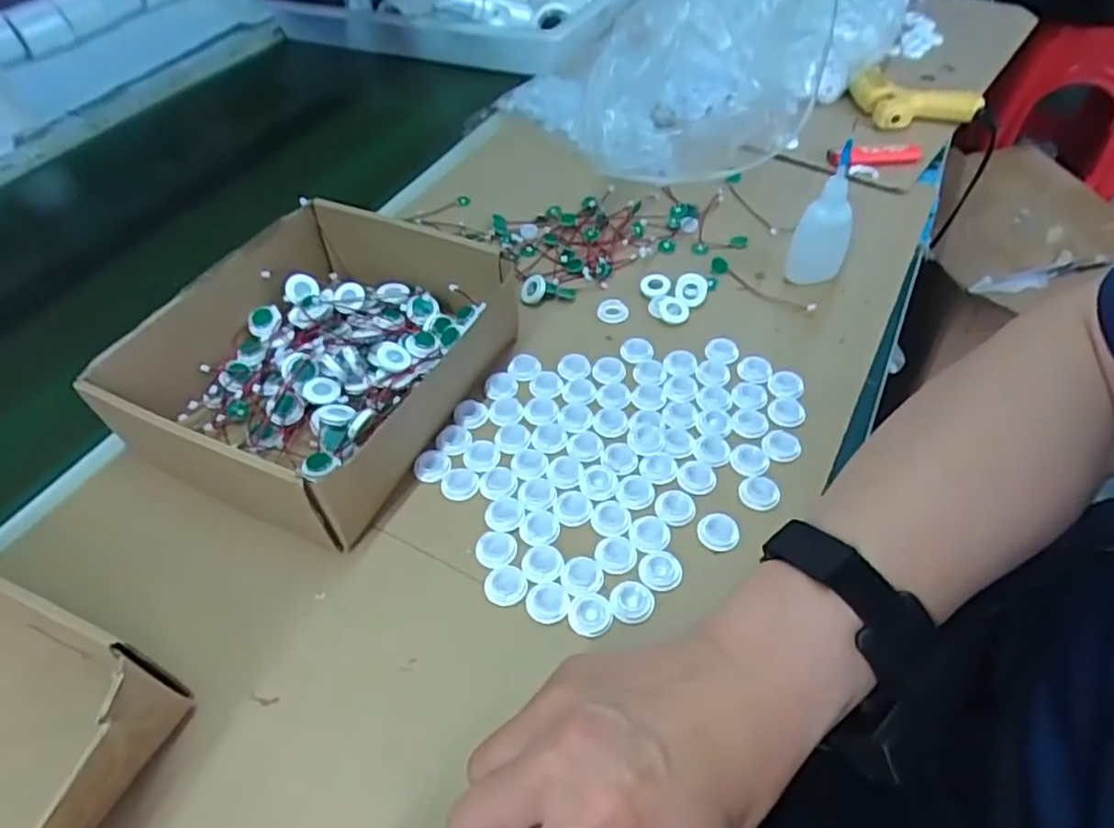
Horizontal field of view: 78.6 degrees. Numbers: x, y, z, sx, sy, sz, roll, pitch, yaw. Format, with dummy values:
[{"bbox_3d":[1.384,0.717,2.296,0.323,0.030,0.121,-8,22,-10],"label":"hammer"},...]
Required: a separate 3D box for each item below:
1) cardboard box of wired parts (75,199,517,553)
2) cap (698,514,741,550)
[{"bbox_3d":[-0.153,-0.041,0.445,0.191,0.068,0.211,19,52,18],"label":"cardboard box of wired parts"},{"bbox_3d":[0.091,0.066,0.383,0.023,0.004,0.022,-1,48,1],"label":"cap"}]

